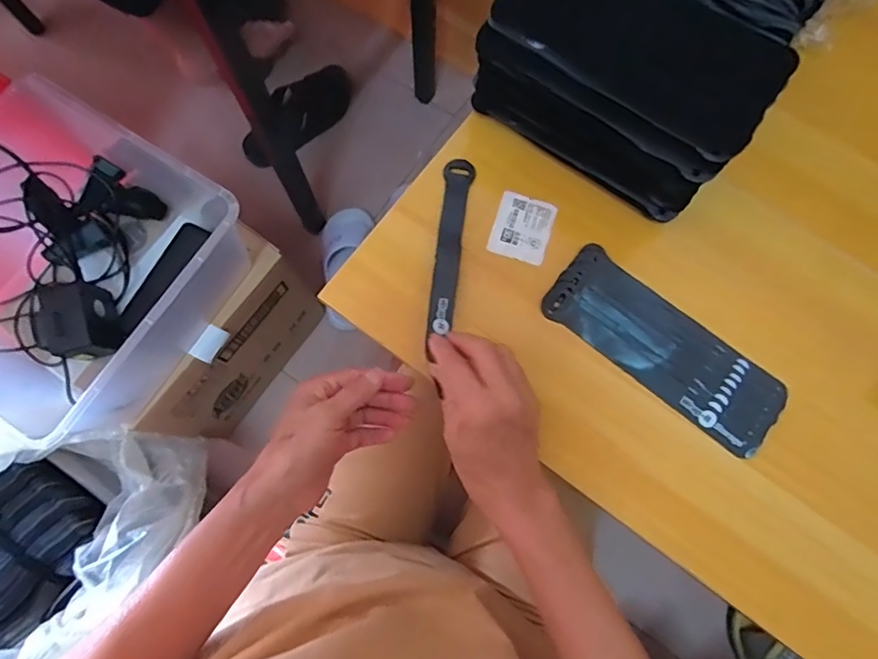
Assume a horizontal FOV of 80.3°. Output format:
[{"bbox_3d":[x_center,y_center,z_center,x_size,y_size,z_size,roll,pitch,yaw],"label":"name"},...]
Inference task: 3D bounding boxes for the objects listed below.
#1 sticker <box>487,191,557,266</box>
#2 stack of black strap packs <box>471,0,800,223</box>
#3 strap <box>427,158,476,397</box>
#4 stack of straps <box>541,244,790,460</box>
[{"bbox_3d":[0.072,-0.087,0.447,0.048,0.004,0.057,18,78,4],"label":"sticker"},{"bbox_3d":[0.145,-0.200,0.409,0.206,0.100,0.130,36,80,7],"label":"stack of black strap packs"},{"bbox_3d":[0.009,-0.069,0.434,0.024,0.008,0.168,14,68,-14],"label":"strap"},{"bbox_3d":[0.182,0.013,0.422,0.197,0.013,0.073,38,80,8],"label":"stack of straps"}]

